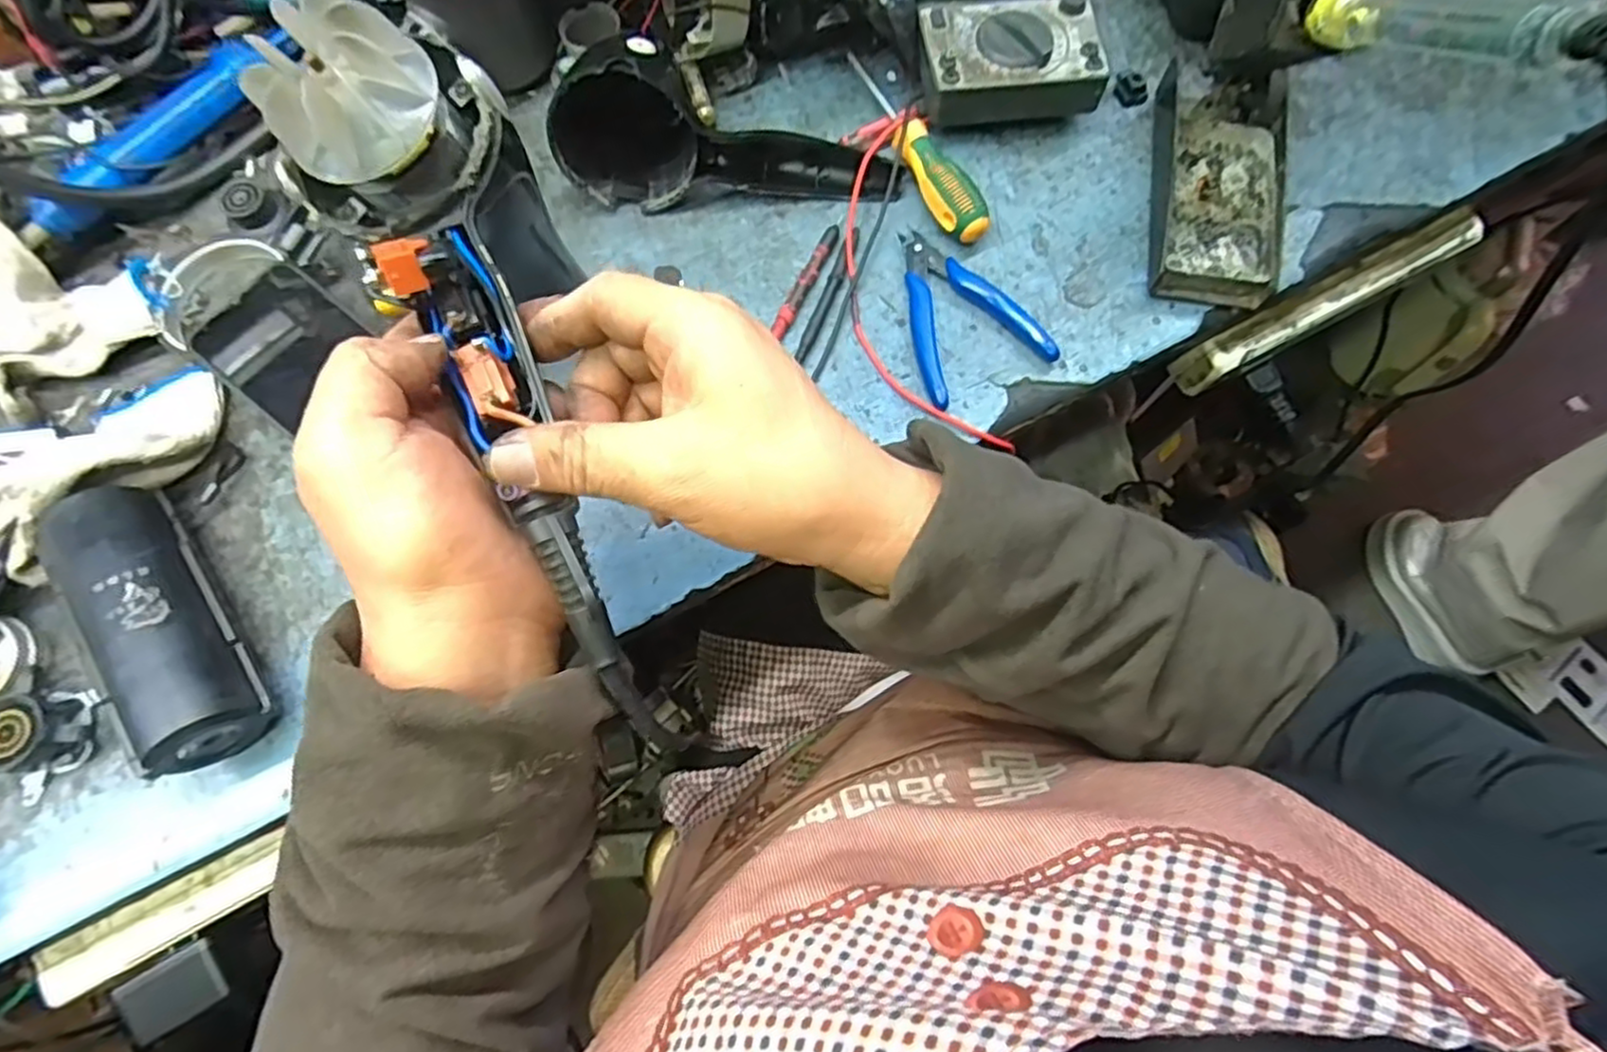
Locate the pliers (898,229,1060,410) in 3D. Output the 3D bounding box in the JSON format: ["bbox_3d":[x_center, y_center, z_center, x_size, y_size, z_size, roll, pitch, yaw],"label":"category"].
[{"bbox_3d":[0.090,-0.133,0.439,0.078,0.011,0.114,-24,73,-6],"label":"pliers"}]

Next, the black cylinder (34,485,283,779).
[{"bbox_3d":[-0.329,0.051,0.373,0.049,0.050,0.153,-36,74,-9],"label":"black cylinder"}]

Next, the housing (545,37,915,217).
[{"bbox_3d":[-0.044,-0.240,0.455,0.209,0.089,0.073,8,72,-9],"label":"housing"}]

